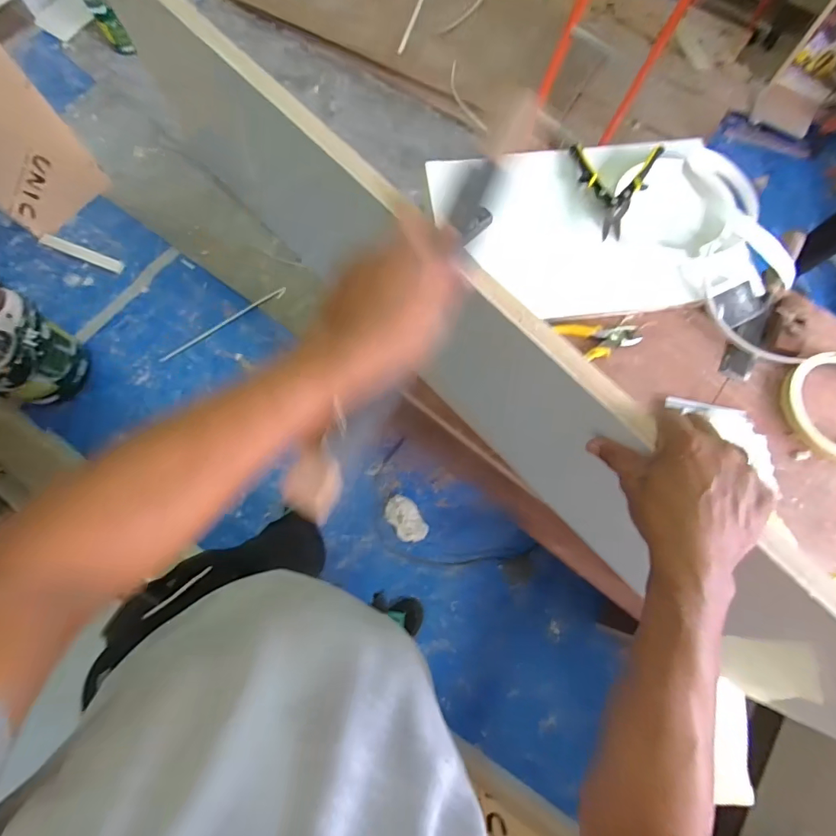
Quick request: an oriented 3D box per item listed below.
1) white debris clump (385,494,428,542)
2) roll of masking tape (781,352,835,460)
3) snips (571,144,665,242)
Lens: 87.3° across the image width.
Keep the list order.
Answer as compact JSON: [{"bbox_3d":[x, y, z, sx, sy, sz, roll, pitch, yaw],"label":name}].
[{"bbox_3d":[-0.040,0.330,1.424,0.100,0.070,0.165,-36,77,-10],"label":"white debris clump"},{"bbox_3d":[0.715,-0.018,0.730,0.185,0.028,0.181,-13,74,-4],"label":"roll of masking tape"},{"bbox_3d":[0.352,-0.424,0.815,0.158,0.030,0.216,17,74,5],"label":"snips"}]

